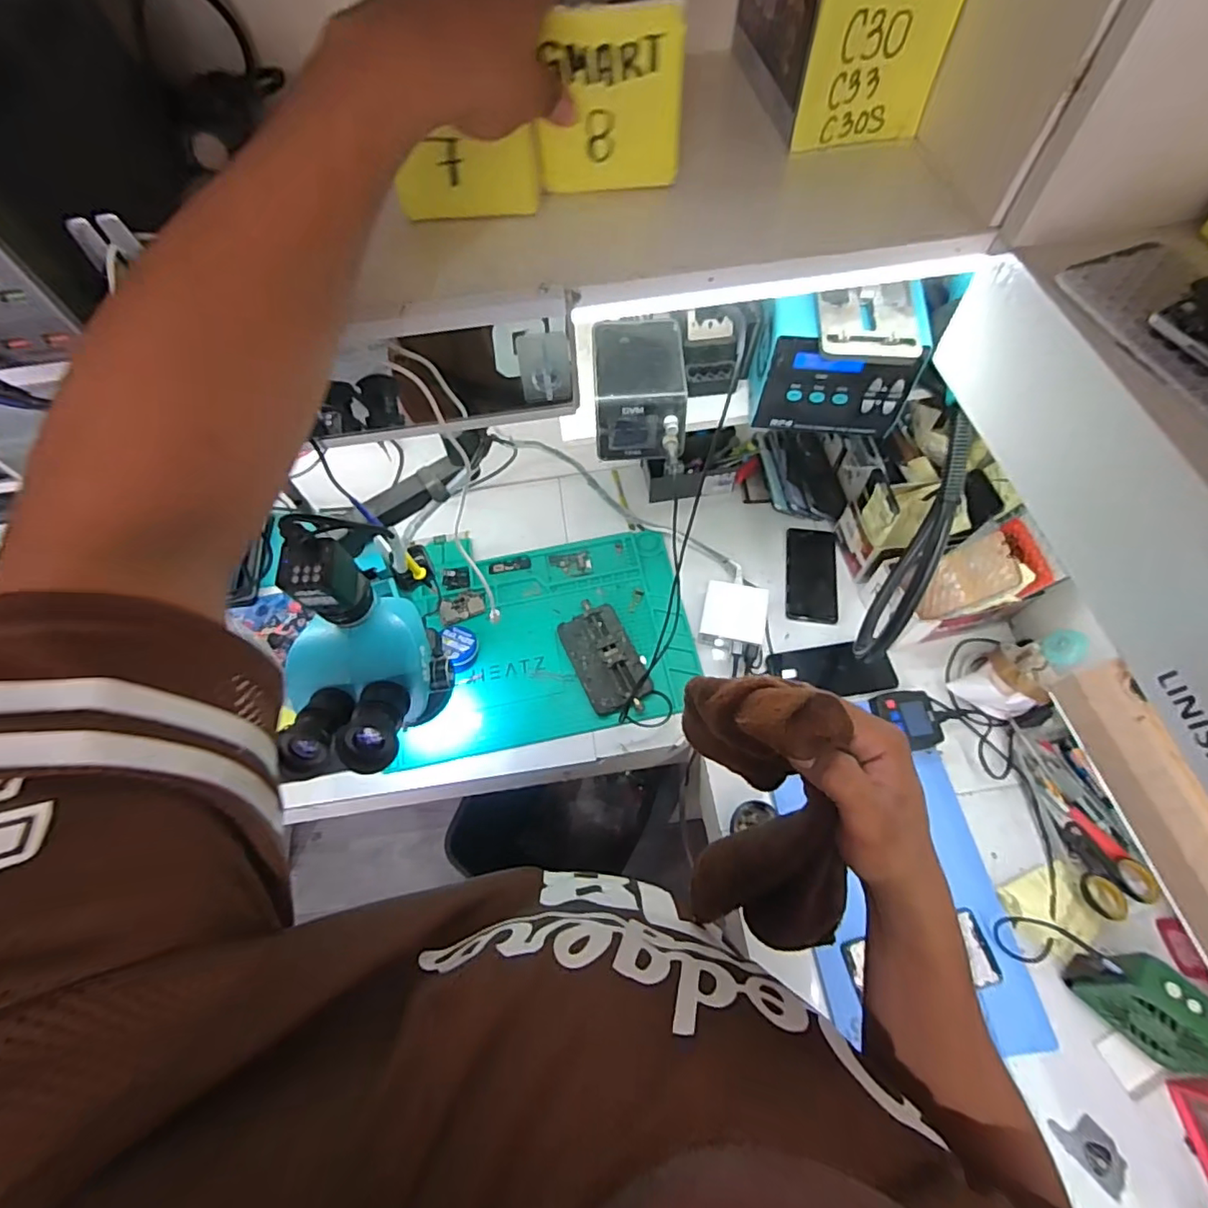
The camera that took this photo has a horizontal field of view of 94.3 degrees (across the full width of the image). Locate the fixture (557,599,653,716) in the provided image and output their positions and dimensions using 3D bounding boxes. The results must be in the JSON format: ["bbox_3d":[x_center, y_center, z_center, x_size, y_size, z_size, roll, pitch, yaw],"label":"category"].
[{"bbox_3d":[0.000,0.077,0.796,0.087,0.021,0.163,-23,64,-9],"label":"fixture"}]

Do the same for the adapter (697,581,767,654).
[{"bbox_3d":[0.185,0.022,0.801,0.087,0.032,0.099,11,64,9],"label":"adapter"}]

